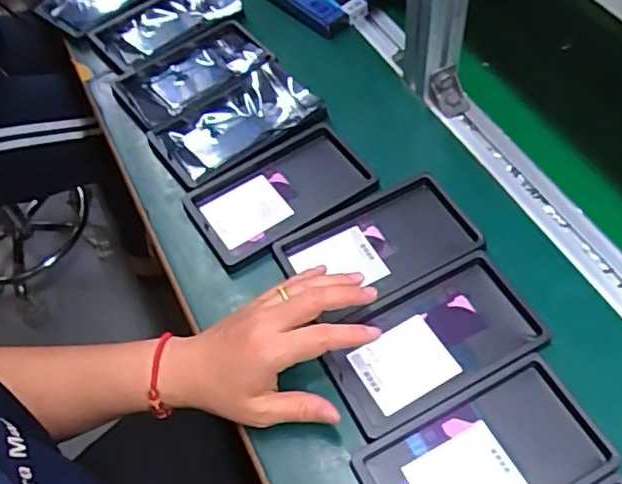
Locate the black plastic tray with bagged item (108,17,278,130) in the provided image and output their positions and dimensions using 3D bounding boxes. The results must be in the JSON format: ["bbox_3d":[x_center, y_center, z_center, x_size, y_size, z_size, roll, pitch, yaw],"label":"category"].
[{"bbox_3d":[-0.127,-0.182,0.671,0.163,0.021,0.099,-34,60,-18],"label":"black plastic tray with bagged item"}]

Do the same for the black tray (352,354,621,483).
[{"bbox_3d":[0.119,0.151,0.426,0.163,0.009,0.094,-25,58,-13],"label":"black tray"}]

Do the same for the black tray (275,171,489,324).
[{"bbox_3d":[0.060,0.001,0.526,0.157,0.012,0.098,-27,58,-14],"label":"black tray"}]

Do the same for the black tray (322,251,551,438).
[{"bbox_3d":[0.091,0.076,0.480,0.159,0.020,0.093,-24,58,-13],"label":"black tray"}]

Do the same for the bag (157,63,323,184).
[{"bbox_3d":[-0.071,-0.124,0.620,0.147,0.017,0.089,-29,59,-15],"label":"bag"}]

